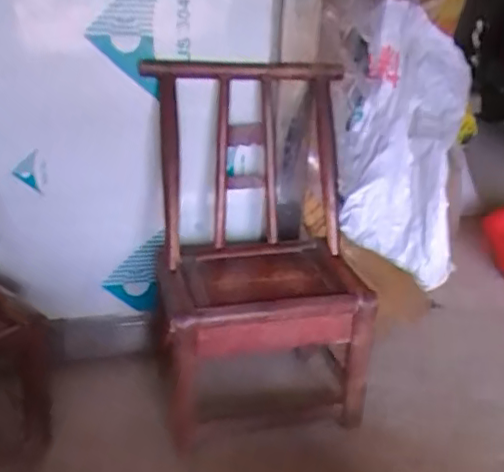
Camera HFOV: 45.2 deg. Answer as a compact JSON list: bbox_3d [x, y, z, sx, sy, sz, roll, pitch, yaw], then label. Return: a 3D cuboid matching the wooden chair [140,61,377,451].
[{"bbox_3d":[0.007,0.036,1.131,0.357,0.666,0.326,-5,24,-13],"label":"wooden chair"}]

